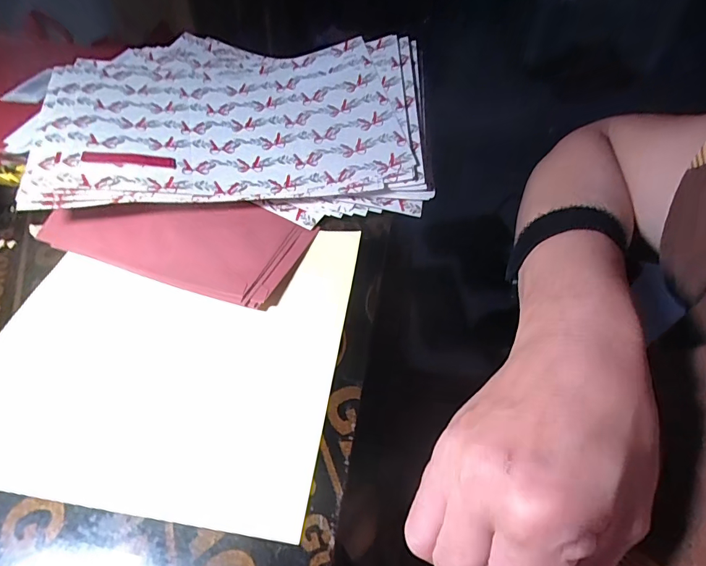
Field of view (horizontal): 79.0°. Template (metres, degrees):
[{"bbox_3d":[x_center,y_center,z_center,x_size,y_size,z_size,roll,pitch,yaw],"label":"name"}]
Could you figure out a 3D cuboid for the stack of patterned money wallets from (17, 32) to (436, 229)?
[{"bbox_3d":[-0.096,-0.155,0.388,0.312,0.057,0.255,-5,50,-7],"label":"stack of patterned money wallets"}]

